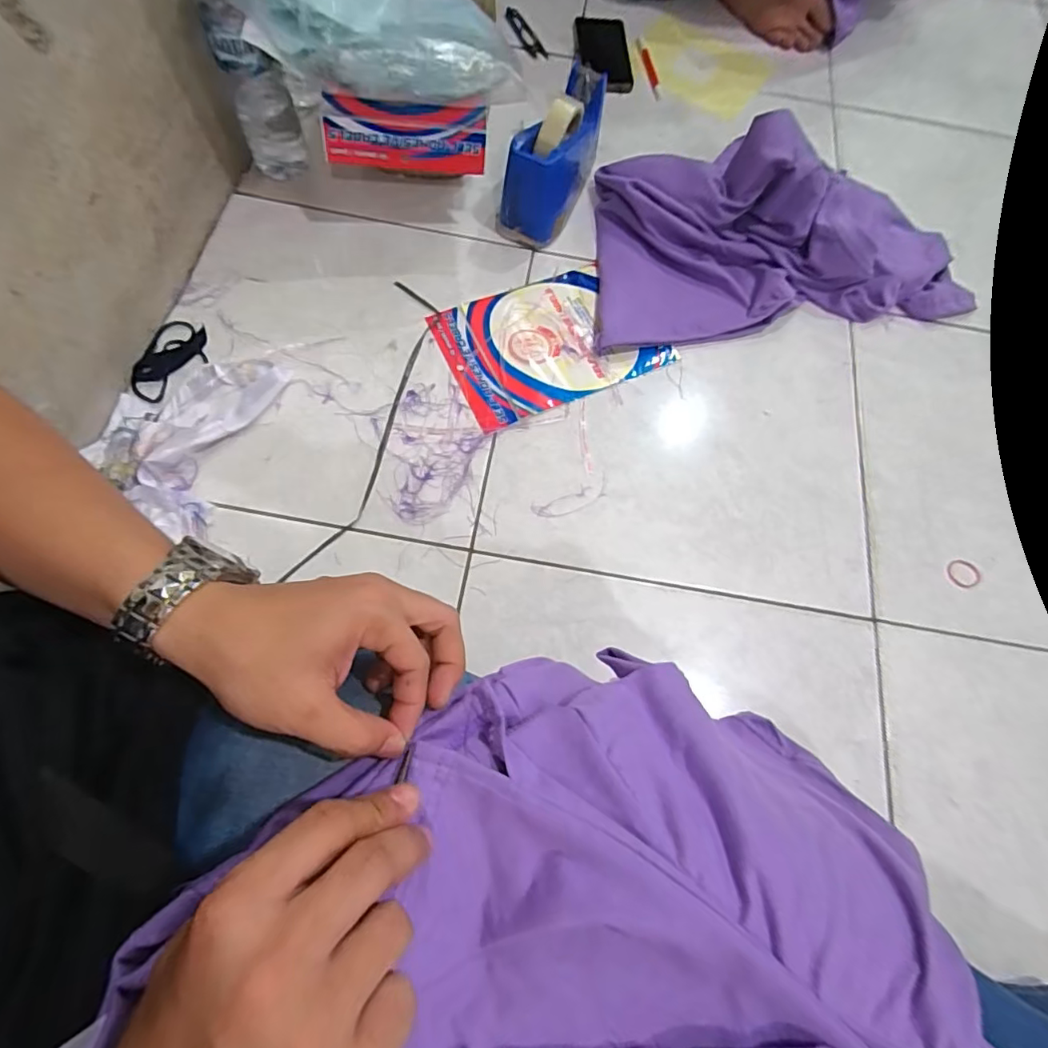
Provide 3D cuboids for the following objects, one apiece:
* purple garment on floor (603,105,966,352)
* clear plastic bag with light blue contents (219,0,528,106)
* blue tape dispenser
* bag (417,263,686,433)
[{"bbox_3d":[0.317,-0.342,0.627,0.446,0.118,0.264,3,70,-2],"label":"purple garment on floor"},{"bbox_3d":[-0.151,-0.552,0.511,0.284,0.157,0.200,-2,68,-5],"label":"clear plastic bag with light blue contents"},{"bbox_3d":[0.039,-0.447,0.655,0.071,0.106,0.185,26,70,7],"label":"blue tape dispenser"},{"bbox_3d":[0.029,-0.210,0.623,0.233,0.011,0.165,-23,73,-10],"label":"bag"}]

